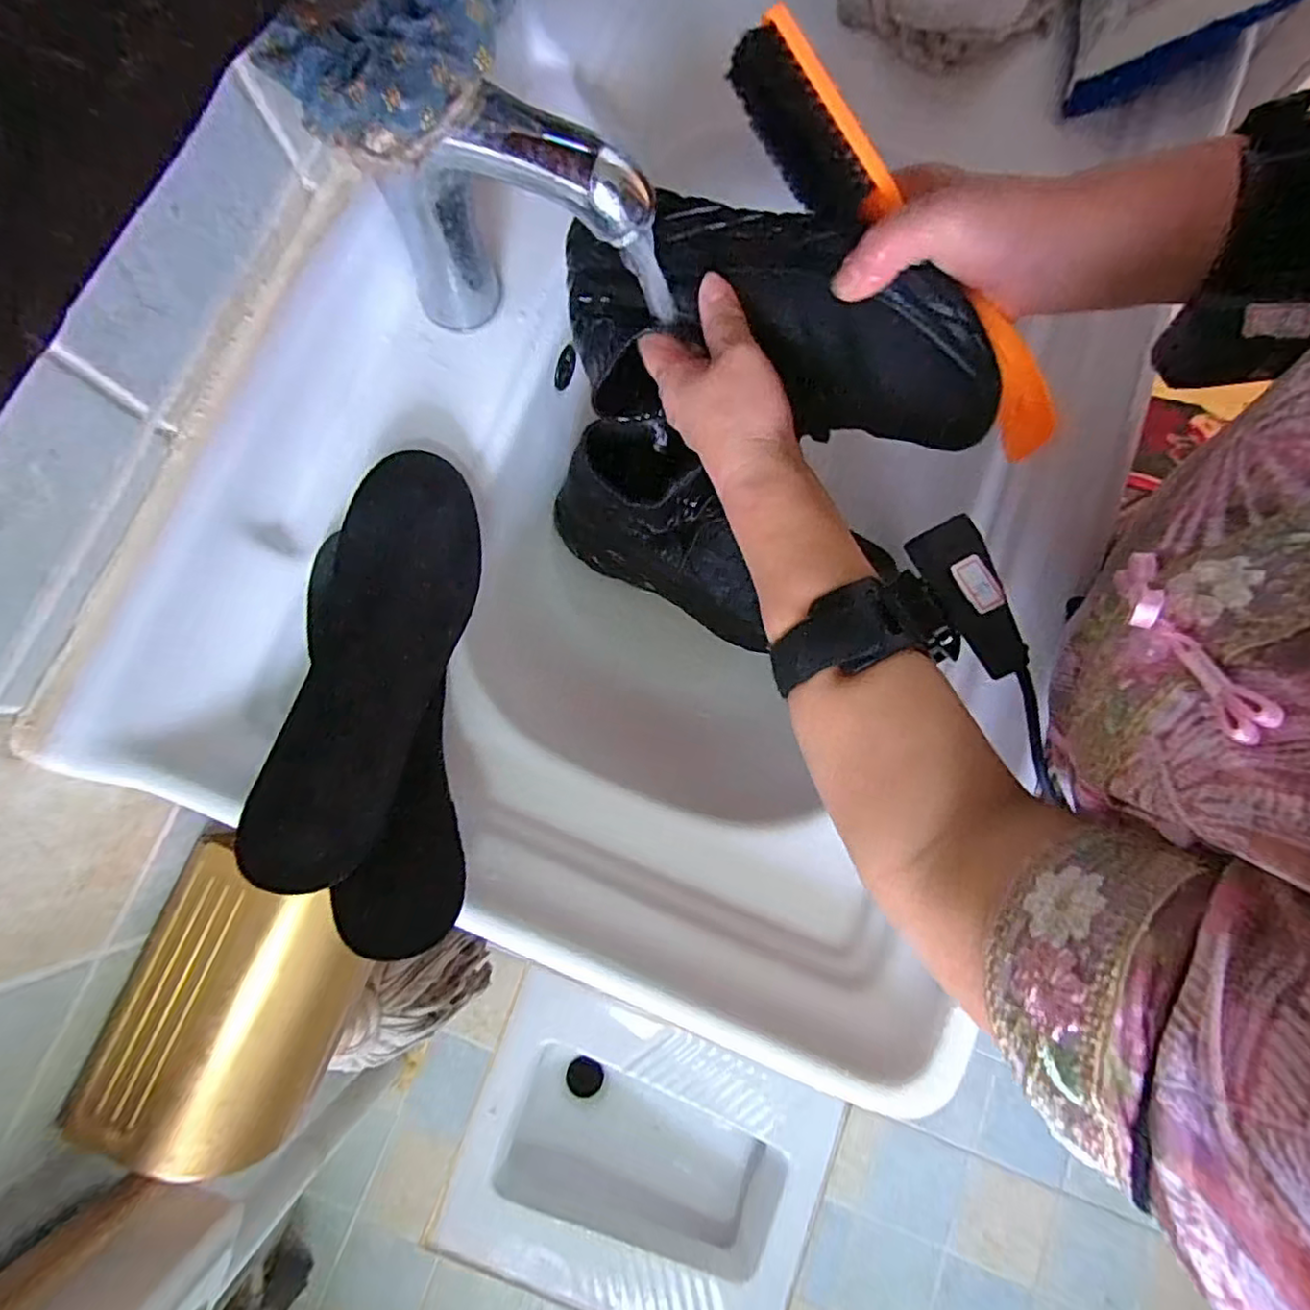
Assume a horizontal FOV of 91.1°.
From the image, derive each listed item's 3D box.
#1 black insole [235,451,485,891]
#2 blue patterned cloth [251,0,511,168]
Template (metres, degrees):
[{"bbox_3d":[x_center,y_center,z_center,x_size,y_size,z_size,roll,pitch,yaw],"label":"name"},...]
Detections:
[{"bbox_3d":[-0.152,-0.002,0.341,0.073,0.058,0.229,12,80,2],"label":"black insole"},{"bbox_3d":[-0.091,-0.224,0.243,0.096,0.056,0.035,-29,81,-5],"label":"blue patterned cloth"}]

